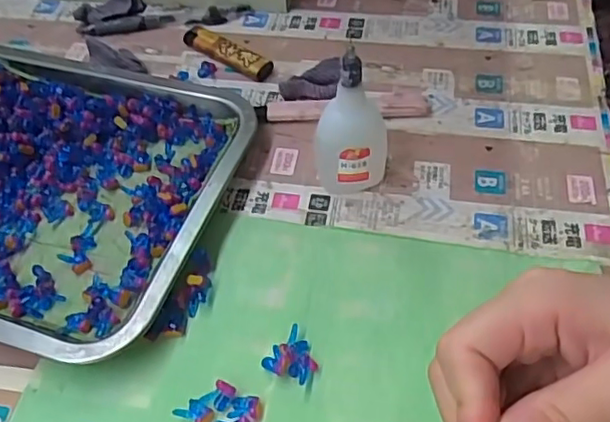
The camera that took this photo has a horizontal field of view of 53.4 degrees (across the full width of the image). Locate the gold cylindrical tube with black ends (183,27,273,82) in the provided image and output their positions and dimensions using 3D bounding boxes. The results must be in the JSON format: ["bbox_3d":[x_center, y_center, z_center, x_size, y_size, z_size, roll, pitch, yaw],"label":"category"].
[{"bbox_3d":[-0.060,-0.122,0.467,0.080,0.014,0.017,31,60,25],"label":"gold cylindrical tube with black ends"}]

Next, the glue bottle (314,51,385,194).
[{"bbox_3d":[0.027,-0.053,0.362,0.043,0.096,0.030,-2,52,3],"label":"glue bottle"}]

